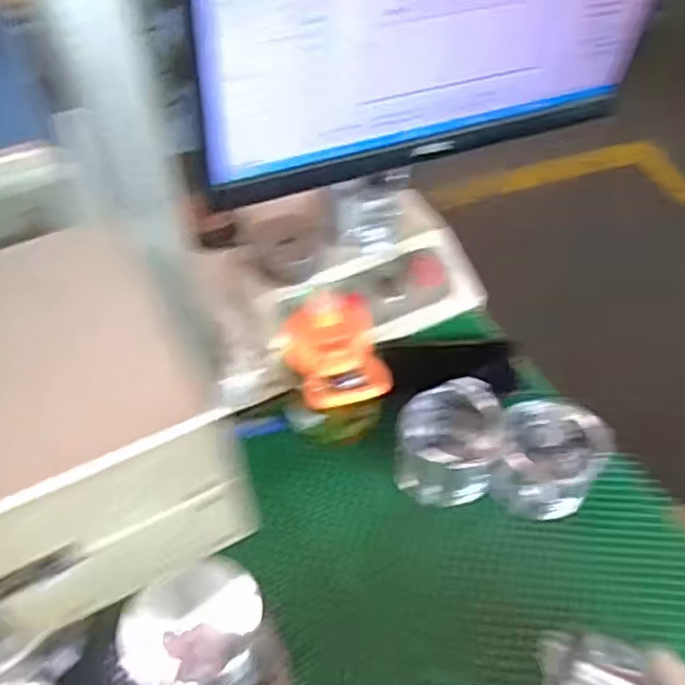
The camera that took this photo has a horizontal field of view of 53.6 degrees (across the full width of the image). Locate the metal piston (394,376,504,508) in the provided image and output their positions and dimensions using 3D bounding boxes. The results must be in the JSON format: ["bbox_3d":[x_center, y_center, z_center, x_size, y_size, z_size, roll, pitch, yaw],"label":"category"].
[{"bbox_3d":[0.103,0.097,0.665,0.096,0.095,0.083,10,50,8],"label":"metal piston"}]

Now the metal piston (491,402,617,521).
[{"bbox_3d":[0.196,0.120,0.660,0.092,0.097,0.094,0,50,0],"label":"metal piston"}]

